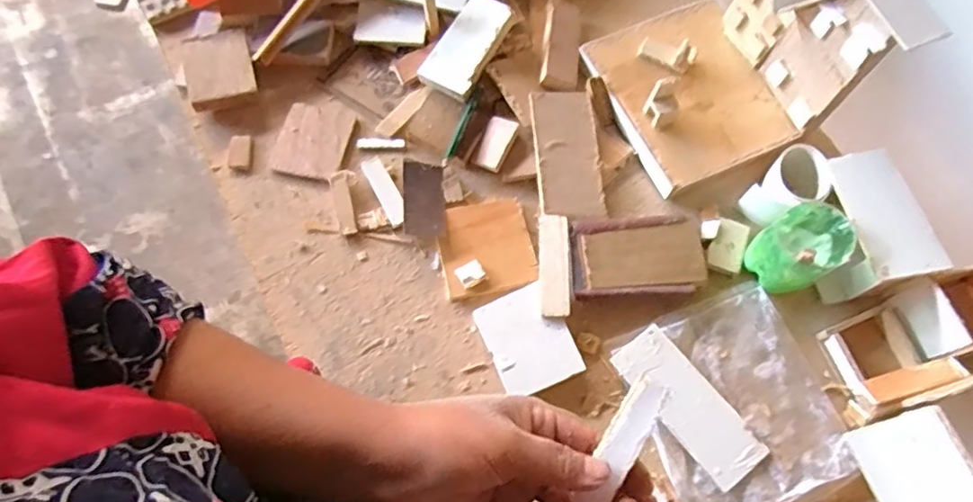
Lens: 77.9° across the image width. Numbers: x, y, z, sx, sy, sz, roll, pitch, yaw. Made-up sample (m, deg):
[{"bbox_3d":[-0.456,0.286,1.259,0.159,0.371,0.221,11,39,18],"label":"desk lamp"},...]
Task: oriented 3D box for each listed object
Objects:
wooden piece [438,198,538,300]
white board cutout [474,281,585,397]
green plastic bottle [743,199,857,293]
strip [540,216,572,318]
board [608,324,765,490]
[{"bbox_3d":[0.000,-0.004,0.511,0.076,0.009,0.081,-12,68,-6],"label":"wooden piece"},{"bbox_3d":[0.033,0.070,0.479,0.064,0.004,0.081,-23,69,-8],"label":"white board cutout"},{"bbox_3d":[0.250,-0.002,0.482,0.059,0.069,0.056,0,68,-1],"label":"green plastic bottle"},{"bbox_3d":[0.057,0.013,0.500,0.025,0.010,0.087,0,68,-1],"label":"strip"},{"bbox_3d":[0.158,0.120,0.470,0.049,0.007,0.126,-39,76,-10],"label":"board"}]

